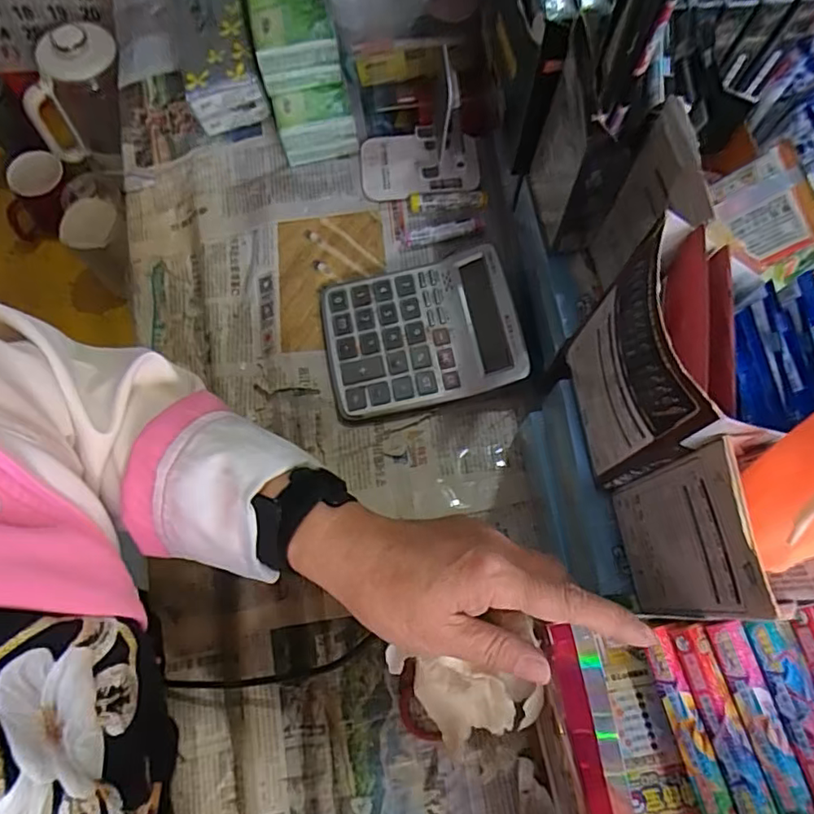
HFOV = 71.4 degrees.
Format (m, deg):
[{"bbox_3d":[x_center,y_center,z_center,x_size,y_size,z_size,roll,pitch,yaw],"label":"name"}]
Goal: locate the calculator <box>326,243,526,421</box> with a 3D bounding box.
[{"bbox_3d":[0.011,-0.067,0.507,0.165,0.038,0.133,-11,74,-2],"label":"calculator"}]

